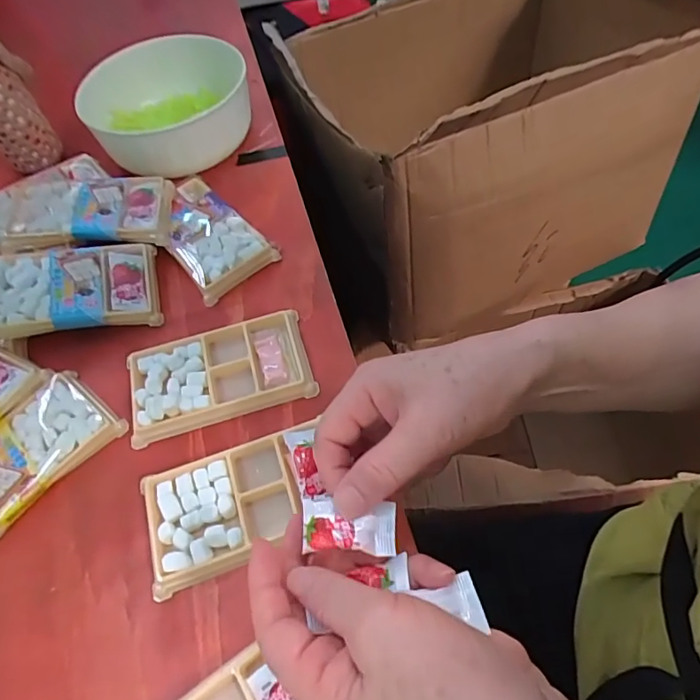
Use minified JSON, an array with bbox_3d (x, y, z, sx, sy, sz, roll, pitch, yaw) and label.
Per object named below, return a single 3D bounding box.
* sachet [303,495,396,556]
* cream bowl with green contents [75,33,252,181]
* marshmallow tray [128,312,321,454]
[{"bbox_3d":[-0.001,0.089,0.259,0.047,0.010,0.026,6,58,3],"label":"sachet"},{"bbox_3d":[-0.179,-0.248,0.518,0.157,0.063,0.143,-2,58,4],"label":"cream bowl with green contents"},{"bbox_3d":[-0.100,0.018,0.393,0.135,0.018,0.075,-17,58,-5],"label":"marshmallow tray"}]

